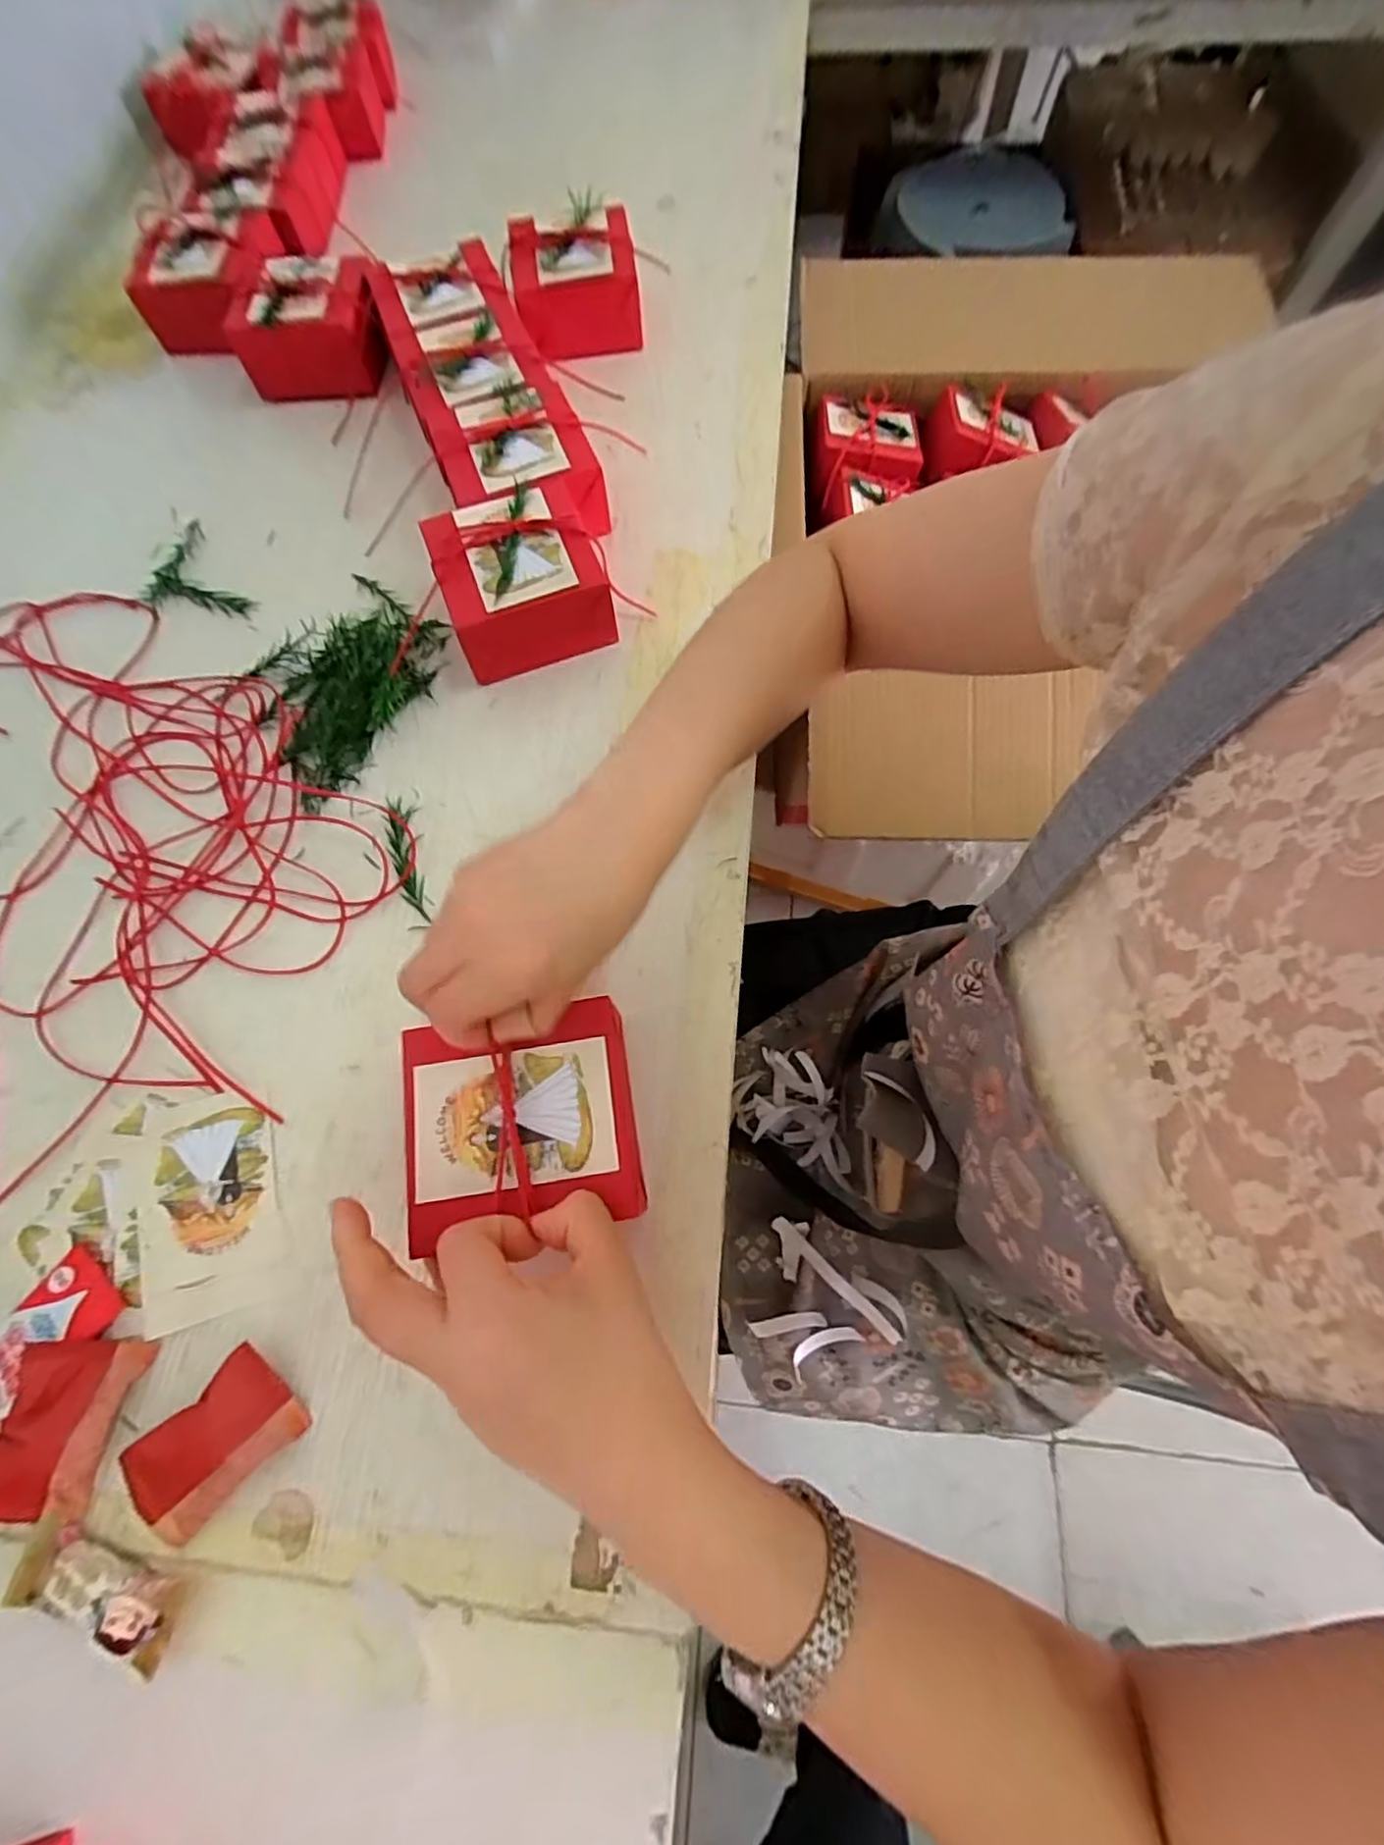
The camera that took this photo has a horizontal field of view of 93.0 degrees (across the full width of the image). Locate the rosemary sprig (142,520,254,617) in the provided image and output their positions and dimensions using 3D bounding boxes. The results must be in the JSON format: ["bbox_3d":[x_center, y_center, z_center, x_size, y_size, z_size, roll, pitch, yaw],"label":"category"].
[{"bbox_3d":[-0.370,-0.252,0.481,0.062,0.012,0.106,-40,73,-12],"label":"rosemary sprig"}]

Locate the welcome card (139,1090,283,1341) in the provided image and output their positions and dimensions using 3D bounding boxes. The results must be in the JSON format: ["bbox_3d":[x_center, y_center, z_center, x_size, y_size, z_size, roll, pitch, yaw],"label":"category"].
[{"bbox_3d":[-0.247,0.141,0.334,0.066,0.004,0.108,-18,70,-5],"label":"welcome card"}]

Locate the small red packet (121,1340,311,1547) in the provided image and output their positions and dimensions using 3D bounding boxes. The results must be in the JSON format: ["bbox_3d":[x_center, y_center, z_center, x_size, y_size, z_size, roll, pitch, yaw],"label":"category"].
[{"bbox_3d":[-0.215,0.232,0.290,0.070,0.018,0.044,-40,73,-12],"label":"small red packet"}]

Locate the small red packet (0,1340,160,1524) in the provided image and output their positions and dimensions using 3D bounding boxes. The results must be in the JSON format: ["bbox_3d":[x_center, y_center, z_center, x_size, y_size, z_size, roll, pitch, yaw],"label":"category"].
[{"bbox_3d":[-0.286,0.227,0.291,0.047,0.021,0.075,11,70,6],"label":"small red packet"}]

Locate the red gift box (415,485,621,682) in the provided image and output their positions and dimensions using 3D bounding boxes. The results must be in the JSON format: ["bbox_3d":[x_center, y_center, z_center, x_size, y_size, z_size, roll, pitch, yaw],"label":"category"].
[{"bbox_3d":[-0.113,-0.224,0.435,0.098,0.057,0.099,-20,70,-6],"label":"red gift box"}]

